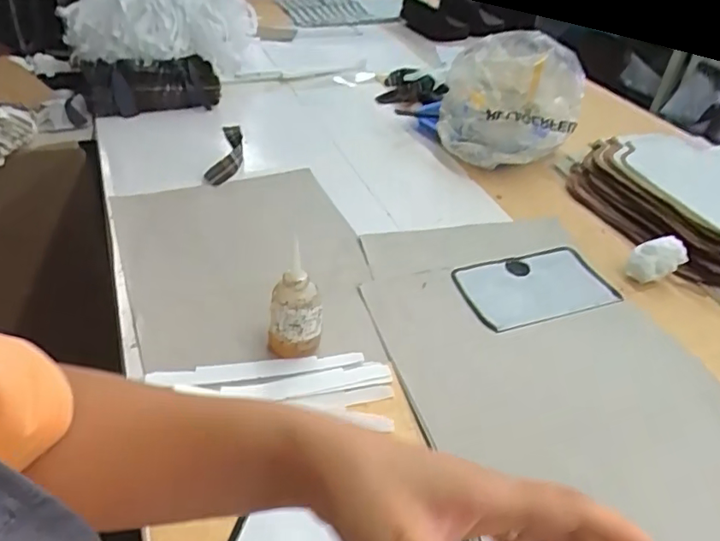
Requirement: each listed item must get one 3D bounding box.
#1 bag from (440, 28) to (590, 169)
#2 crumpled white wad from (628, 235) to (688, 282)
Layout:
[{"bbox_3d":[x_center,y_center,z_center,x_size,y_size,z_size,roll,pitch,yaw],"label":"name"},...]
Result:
[{"bbox_3d":[0.278,-0.309,1.041,0.237,0.217,0.181,10,40,7],"label":"bag"},{"bbox_3d":[0.437,-0.013,0.826,0.066,0.068,0.058,28,45,25],"label":"crumpled white wad"}]

